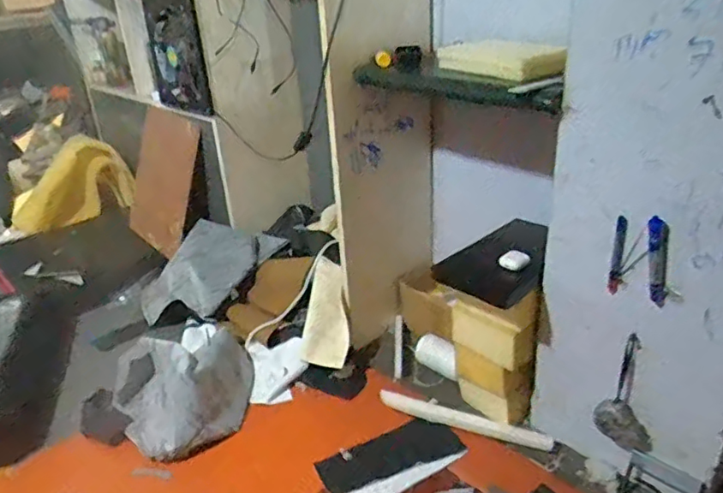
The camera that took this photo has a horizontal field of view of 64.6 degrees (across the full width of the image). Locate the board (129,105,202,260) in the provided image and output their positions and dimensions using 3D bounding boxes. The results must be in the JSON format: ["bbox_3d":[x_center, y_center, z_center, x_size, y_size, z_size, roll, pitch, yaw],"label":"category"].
[{"bbox_3d":[-0.580,-0.189,1.673,0.182,0.422,0.021,24,26,10],"label":"board"}]

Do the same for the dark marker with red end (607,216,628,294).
[{"bbox_3d":[0.397,0.014,0.885,0.013,0.128,0.013,11,32,31],"label":"dark marker with red end"}]

